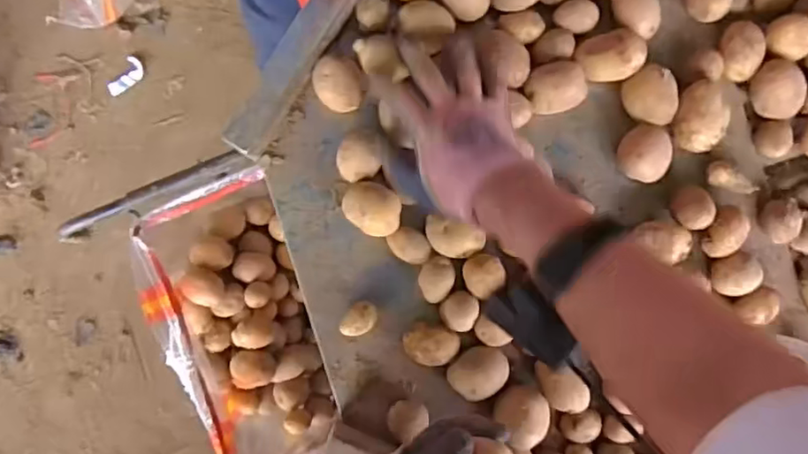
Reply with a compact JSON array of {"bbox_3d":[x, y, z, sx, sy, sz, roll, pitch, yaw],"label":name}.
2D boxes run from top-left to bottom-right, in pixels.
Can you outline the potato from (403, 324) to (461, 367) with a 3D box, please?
[{"bbox_3d":[0.022,0.101,0.522,0.046,0.034,0.032,8,85,-6],"label":"potato"}]

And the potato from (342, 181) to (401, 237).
[{"bbox_3d":[-0.028,-0.016,0.523,0.051,0.043,0.040,33,83,-4],"label":"potato"}]

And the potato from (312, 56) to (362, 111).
[{"bbox_3d":[-0.057,-0.121,0.528,0.039,0.040,0.047,-13,88,-7],"label":"potato"}]

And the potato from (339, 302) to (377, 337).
[{"bbox_3d":[-0.040,0.081,0.527,0.035,0.020,0.024,-43,92,-7],"label":"potato"}]

